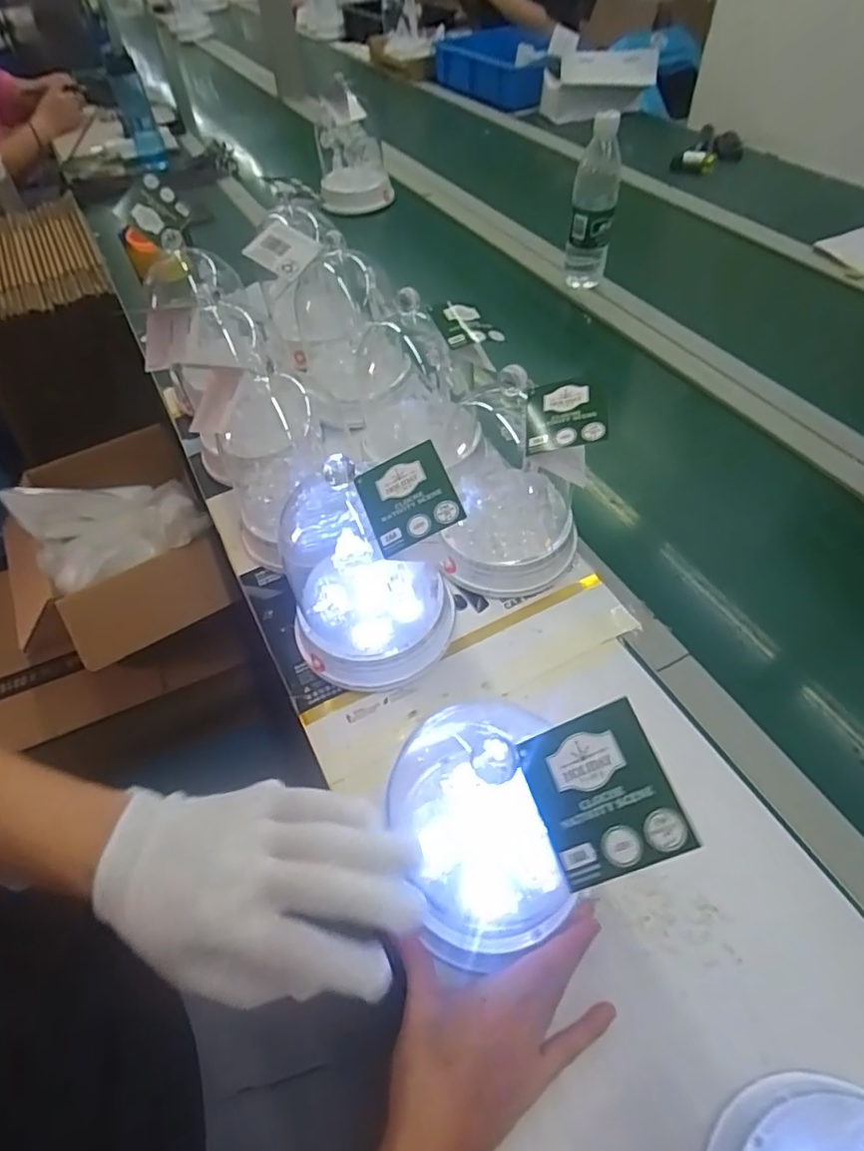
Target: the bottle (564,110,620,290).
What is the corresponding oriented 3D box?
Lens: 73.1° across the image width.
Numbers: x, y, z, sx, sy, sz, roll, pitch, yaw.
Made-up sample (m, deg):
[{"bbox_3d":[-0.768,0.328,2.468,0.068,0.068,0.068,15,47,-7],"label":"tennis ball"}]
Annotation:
[{"bbox_3d":[0.244,-0.553,0.886,0.064,0.235,0.058,10,54,11],"label":"bottle"}]

